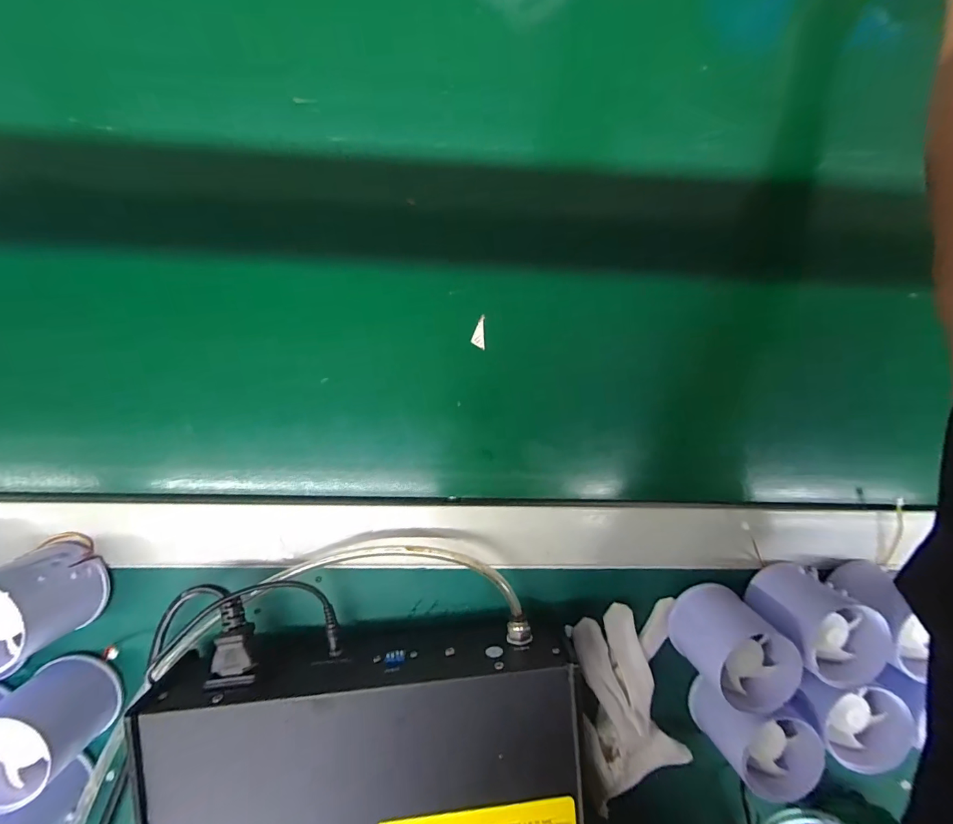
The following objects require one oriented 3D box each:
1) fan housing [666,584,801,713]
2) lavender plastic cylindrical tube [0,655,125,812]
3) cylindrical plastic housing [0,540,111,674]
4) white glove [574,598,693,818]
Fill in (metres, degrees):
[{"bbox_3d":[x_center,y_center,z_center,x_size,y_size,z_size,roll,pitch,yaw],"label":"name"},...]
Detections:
[{"bbox_3d":[0.160,0.146,0.269,0.054,0.049,0.054,0,91,-4],"label":"fan housing"},{"bbox_3d":[-0.252,0.182,0.247,0.050,0.051,0.052,0,91,-4],"label":"lavender plastic cylindrical tube"},{"bbox_3d":[-0.260,0.112,0.243,0.053,0.052,0.051,0,91,-4],"label":"cylindrical plastic housing"},{"bbox_3d":[0.103,0.188,0.280,0.066,0.024,0.121,-4,91,-4],"label":"white glove"}]

